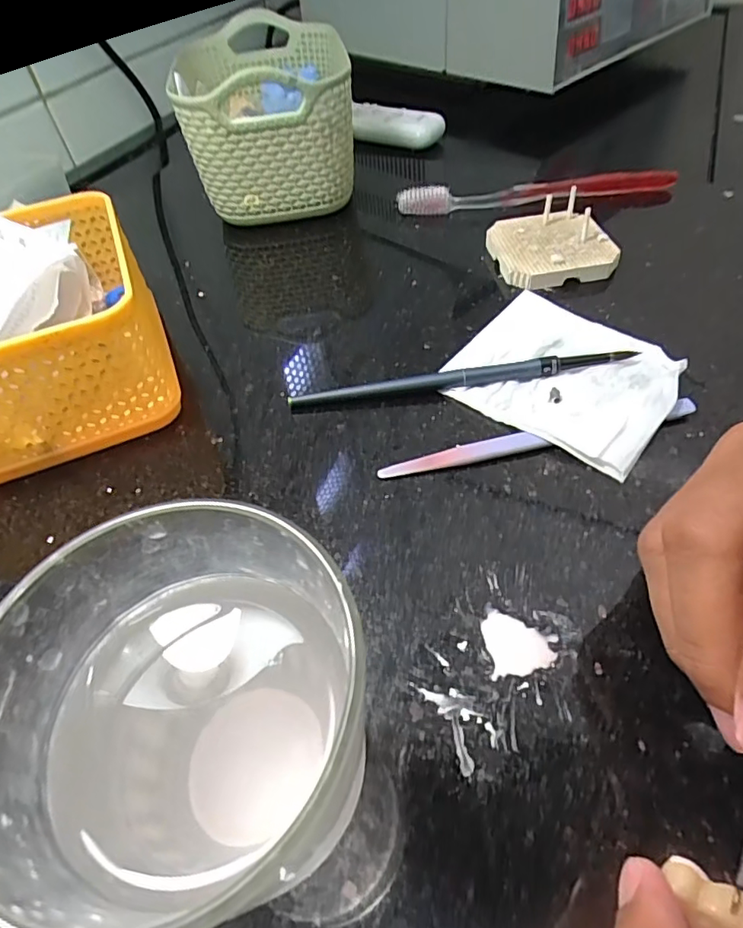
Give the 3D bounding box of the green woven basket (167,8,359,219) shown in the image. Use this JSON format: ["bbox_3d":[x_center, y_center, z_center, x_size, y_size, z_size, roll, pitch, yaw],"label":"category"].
[{"bbox_3d":[-0.073,-0.253,0.388,0.105,0.092,0.160,-7,50,-2],"label":"green woven basket"}]

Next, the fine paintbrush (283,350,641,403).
[{"bbox_3d":[0.042,-0.043,0.255,0.160,0.011,0.011,-6,50,0],"label":"fine paintbrush"}]

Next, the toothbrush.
[{"bbox_3d":[0.113,-0.188,0.364,0.187,0.015,0.015,-2,50,3],"label":"toothbrush"}]

